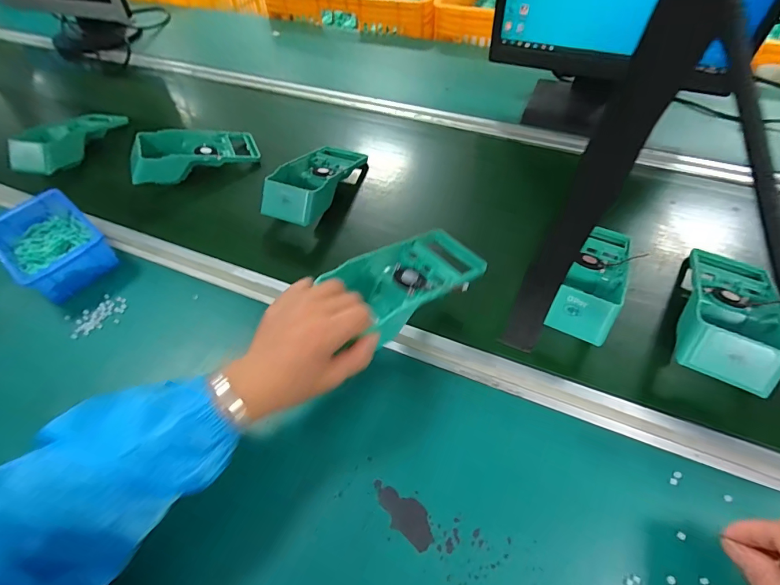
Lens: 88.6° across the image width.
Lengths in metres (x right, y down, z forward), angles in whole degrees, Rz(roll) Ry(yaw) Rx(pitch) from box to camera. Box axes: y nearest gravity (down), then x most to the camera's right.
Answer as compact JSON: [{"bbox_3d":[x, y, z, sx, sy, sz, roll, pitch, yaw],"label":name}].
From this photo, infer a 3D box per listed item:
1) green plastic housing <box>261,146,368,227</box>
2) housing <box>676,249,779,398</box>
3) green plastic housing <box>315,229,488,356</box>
[{"bbox_3d":[-0.111,-0.170,0.587,0.093,0.050,0.191,22,57,19],"label":"green plastic housing"},{"bbox_3d":[0.364,0.011,0.420,0.088,0.043,0.191,24,57,20],"label":"housing"},{"bbox_3d":[0.015,-0.007,0.418,0.167,0.052,0.090,-27,54,-29],"label":"green plastic housing"}]

